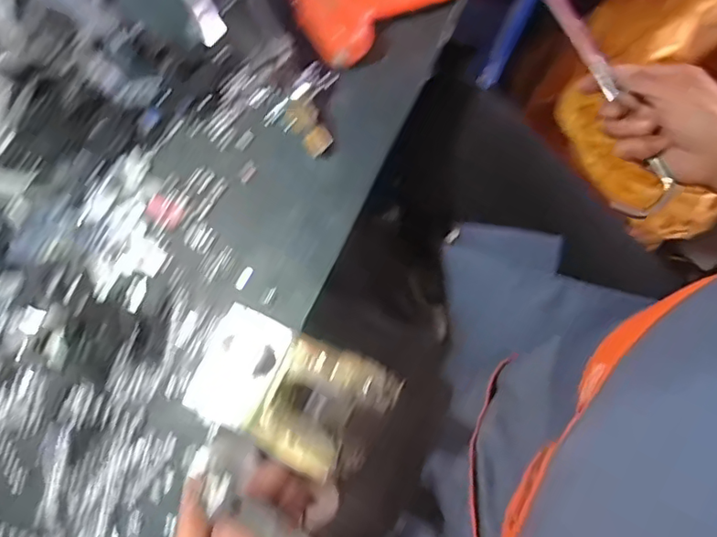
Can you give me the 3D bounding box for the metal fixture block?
[{"bbox_3d":[-0.050,0.085,0.387,0.141,0.039,0.084,23,76,8],"label":"metal fixture block"}]

